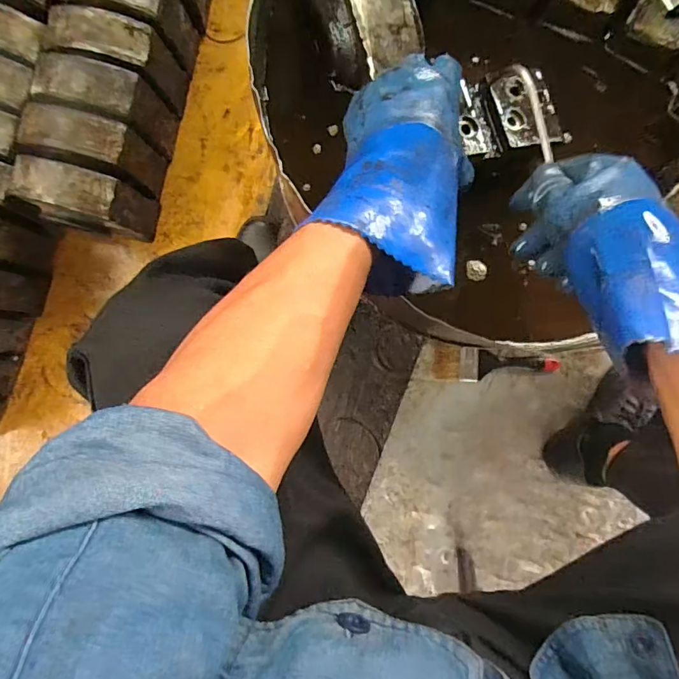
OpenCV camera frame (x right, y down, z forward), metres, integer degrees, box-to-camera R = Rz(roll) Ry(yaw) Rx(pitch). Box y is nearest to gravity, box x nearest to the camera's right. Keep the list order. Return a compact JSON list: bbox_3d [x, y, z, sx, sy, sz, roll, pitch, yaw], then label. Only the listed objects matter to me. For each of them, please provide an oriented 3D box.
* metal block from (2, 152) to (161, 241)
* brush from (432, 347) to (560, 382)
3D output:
[{"bbox_3d":[-0.411,-0.220,0.758,0.172,0.168,0.081,14,91,2],"label":"metal block"},{"bbox_3d":[0.260,0.044,0.783,0.203,0.023,0.056,3,90,2],"label":"brush"}]

